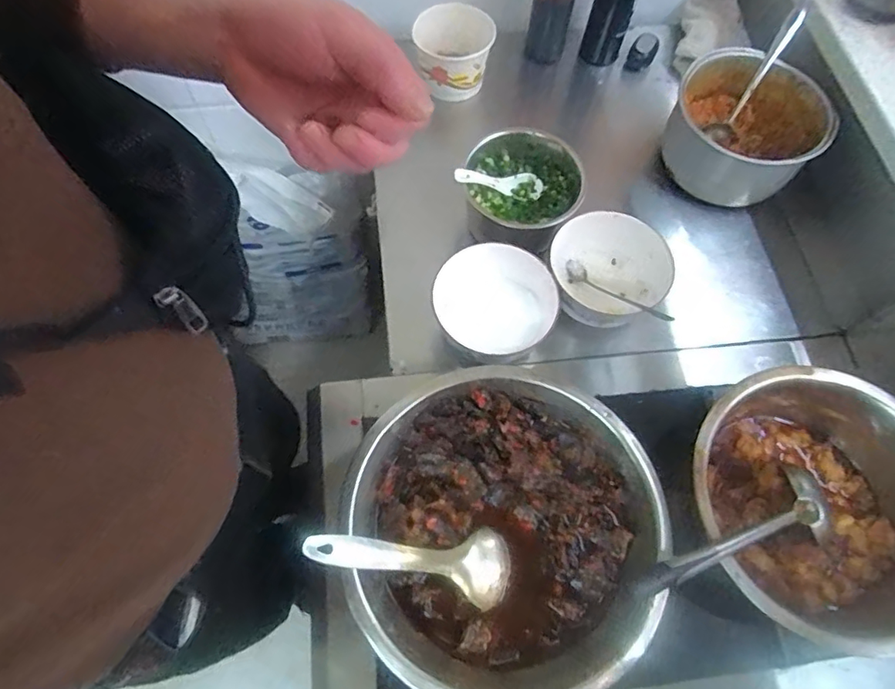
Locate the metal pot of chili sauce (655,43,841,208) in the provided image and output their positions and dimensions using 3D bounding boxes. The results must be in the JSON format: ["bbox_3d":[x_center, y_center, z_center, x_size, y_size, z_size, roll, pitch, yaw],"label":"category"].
[{"bbox_3d":[0.412,-0.306,0.781,0.192,0.119,0.196,1,66,-1],"label":"metal pot of chili sauce"}]

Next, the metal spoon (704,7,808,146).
[{"bbox_3d":[0.439,-0.377,0.785,0.041,0.033,0.187,33,108,12],"label":"metal spoon"}]

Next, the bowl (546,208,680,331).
[{"bbox_3d":[0.212,-0.085,0.703,0.142,0.077,0.141,1,66,-1],"label":"bowl"}]

